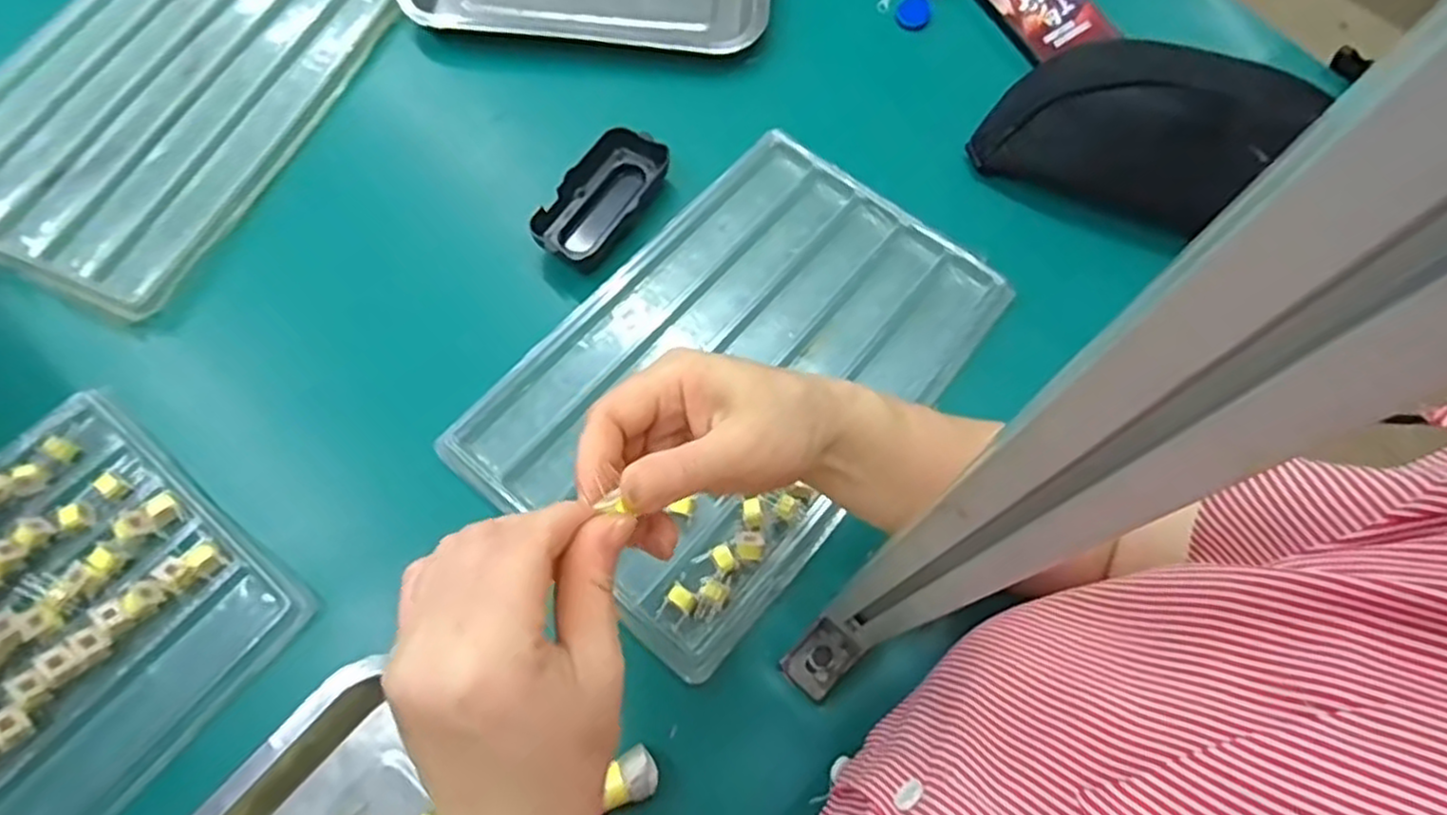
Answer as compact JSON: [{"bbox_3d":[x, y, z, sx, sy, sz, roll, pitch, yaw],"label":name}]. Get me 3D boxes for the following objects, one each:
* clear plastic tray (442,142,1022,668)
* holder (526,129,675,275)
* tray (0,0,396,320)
[{"bbox_3d":[0.012,-0.025,0.475,0.211,0.031,0.322,38,71,13],"label":"clear plastic tray"},{"bbox_3d":[-0.085,-0.144,0.517,0.049,0.033,0.108,29,69,9],"label":"holder"},{"bbox_3d":[-0.416,-0.234,0.538,0.219,0.021,0.323,21,68,7],"label":"tray"}]

